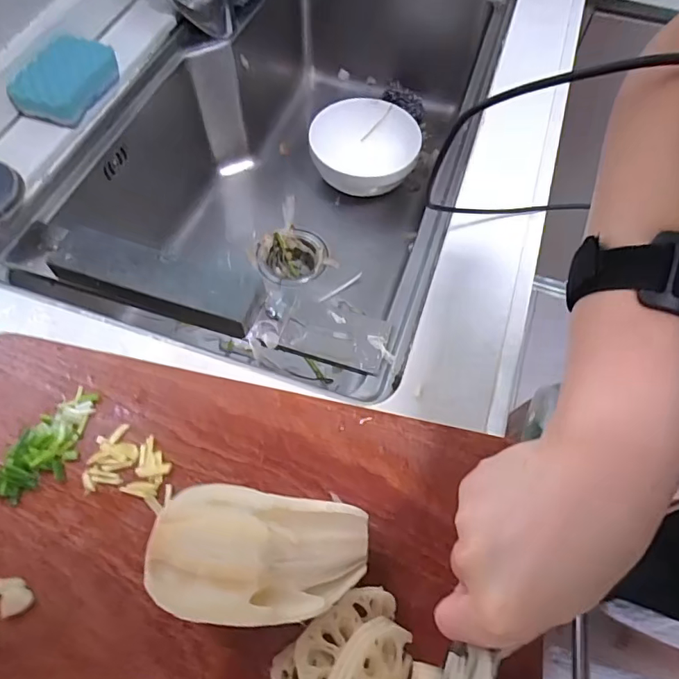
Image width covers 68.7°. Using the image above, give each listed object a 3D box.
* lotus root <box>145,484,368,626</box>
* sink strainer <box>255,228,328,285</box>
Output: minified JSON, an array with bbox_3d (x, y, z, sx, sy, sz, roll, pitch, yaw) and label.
[{"bbox_3d":[-0.045,0.131,0.295,0.117,0.050,0.070,6,61,2],"label":"lotus root"},{"bbox_3d":[-0.075,-0.118,0.798,0.106,0.066,0.103,1,61,-1],"label":"sink strainer"}]

